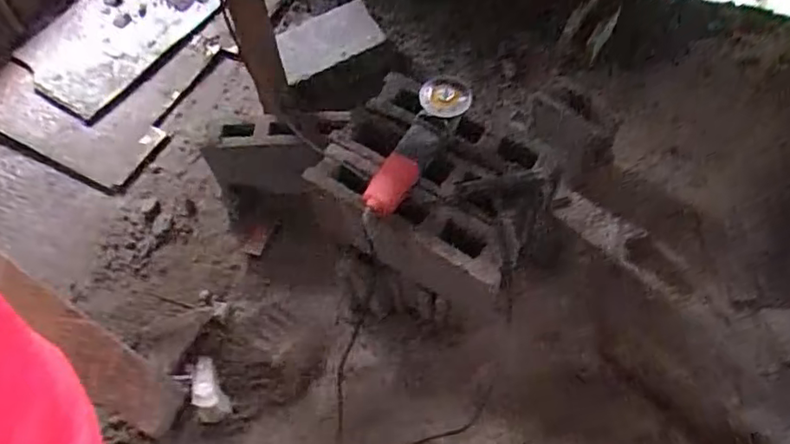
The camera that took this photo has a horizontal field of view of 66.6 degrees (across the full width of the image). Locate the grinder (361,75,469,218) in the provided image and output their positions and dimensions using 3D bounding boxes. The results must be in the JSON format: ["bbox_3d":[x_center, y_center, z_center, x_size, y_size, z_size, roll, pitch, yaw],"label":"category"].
[{"bbox_3d":[0.032,-0.137,1.080,0.086,0.077,0.278,38,104,21],"label":"grinder"}]

